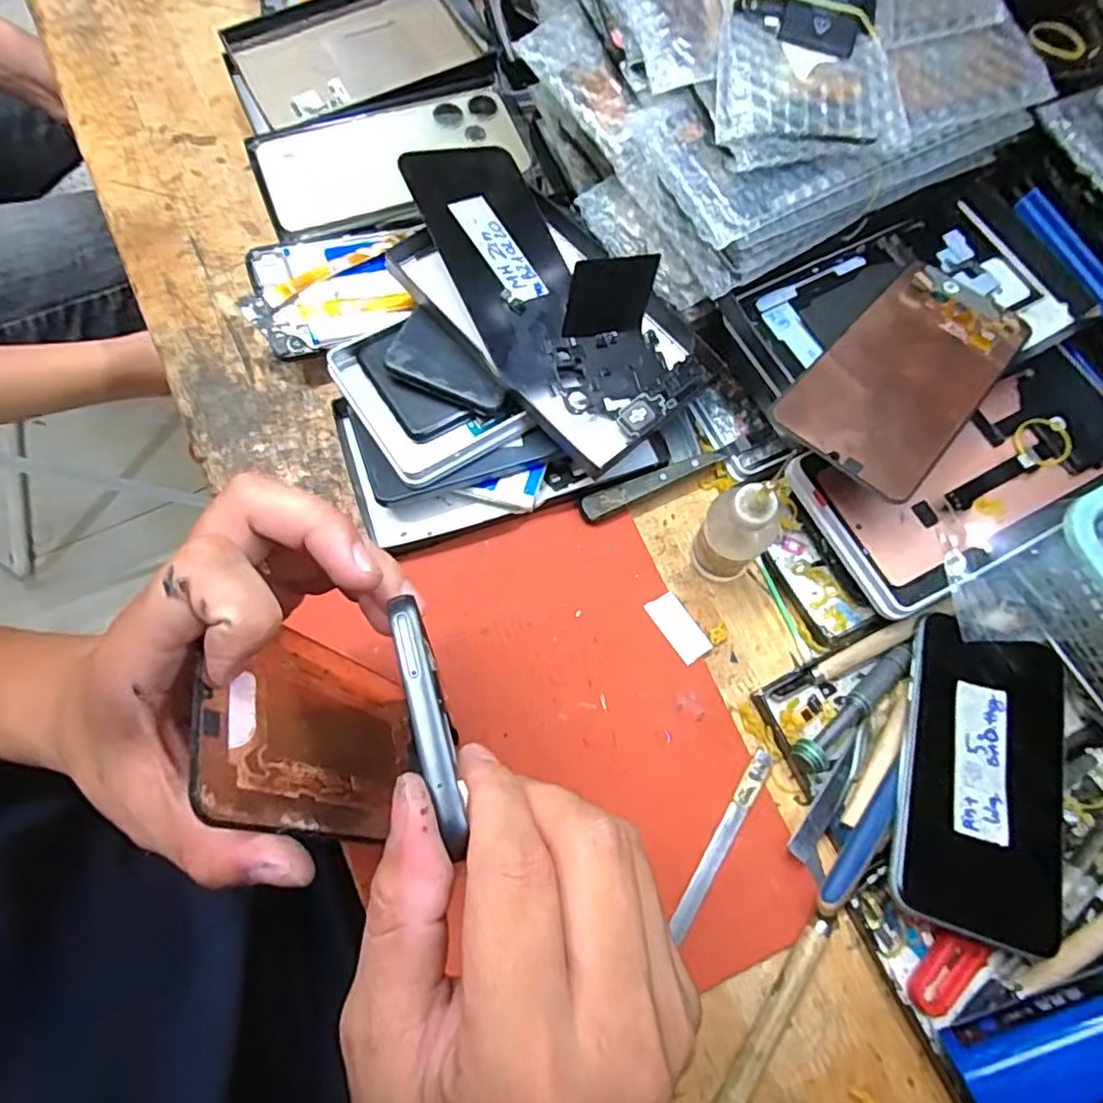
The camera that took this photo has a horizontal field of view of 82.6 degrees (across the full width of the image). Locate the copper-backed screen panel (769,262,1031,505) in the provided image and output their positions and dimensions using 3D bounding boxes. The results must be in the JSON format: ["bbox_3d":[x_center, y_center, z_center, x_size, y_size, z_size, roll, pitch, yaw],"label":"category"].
[{"bbox_3d":[0.178,-0.090,0.312,0.071,0.005,0.150,41,69,13],"label":"copper-backed screen panel"}]

